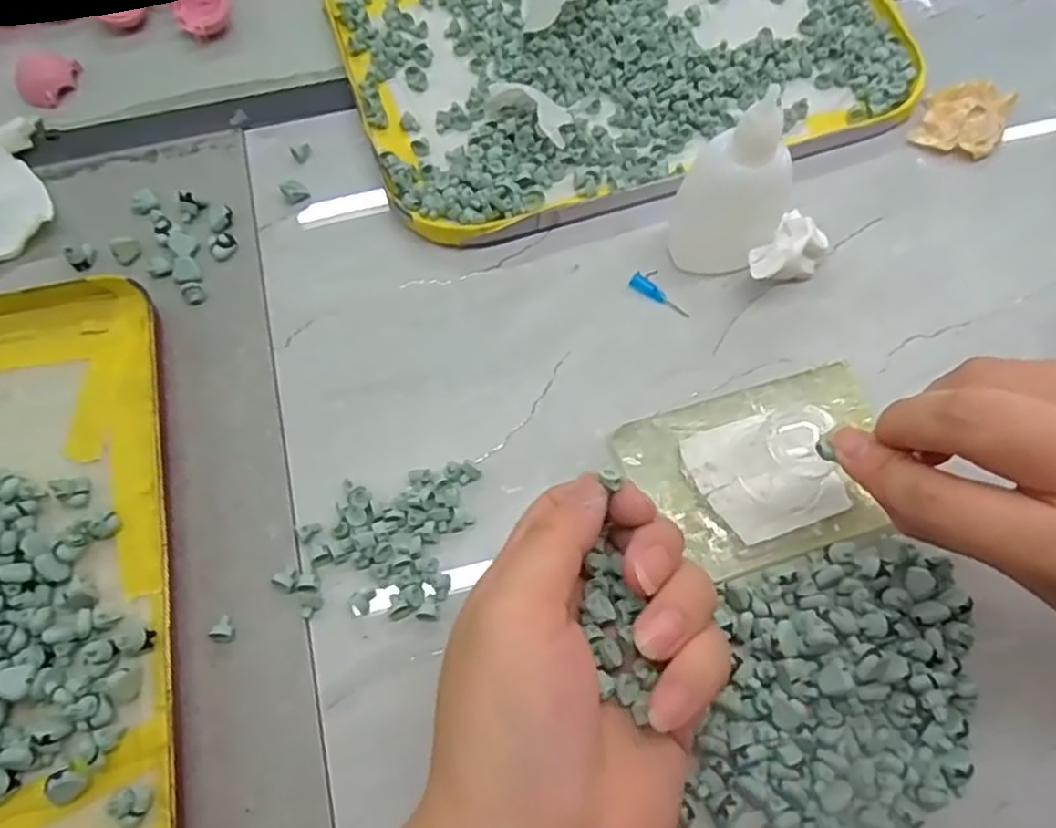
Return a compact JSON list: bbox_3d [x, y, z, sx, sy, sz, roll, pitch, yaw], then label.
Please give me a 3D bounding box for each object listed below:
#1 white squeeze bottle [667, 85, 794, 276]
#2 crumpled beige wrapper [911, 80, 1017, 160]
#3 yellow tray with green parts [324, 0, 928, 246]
[{"bbox_3d":[0.089,-0.099,0.284,0.042,0.079,0.052,26,70,9],"label":"white squeeze bottle"},{"bbox_3d":[0.213,-0.146,0.343,0.037,0.010,0.042,24,70,8],"label":"crumpled beige wrapper"},{"bbox_3d":[0.046,-0.199,0.358,0.271,0.020,0.200,-17,70,-7],"label":"yellow tray with green parts"}]

